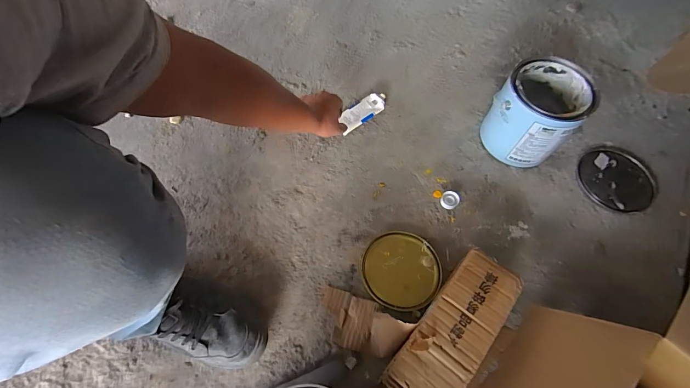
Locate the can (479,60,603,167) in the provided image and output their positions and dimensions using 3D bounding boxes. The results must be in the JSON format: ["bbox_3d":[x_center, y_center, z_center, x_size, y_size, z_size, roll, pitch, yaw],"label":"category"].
[{"bbox_3d":[0.382,-0.160,0.693,0.145,0.161,0.156,-1,64,1],"label":"can"}]

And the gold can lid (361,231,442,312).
[{"bbox_3d":[0.103,0.139,0.620,0.136,0.016,0.140,-1,64,1],"label":"gold can lid"}]

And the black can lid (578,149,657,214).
[{"bbox_3d":[0.576,-0.031,0.710,0.151,0.009,0.147,-1,64,1],"label":"black can lid"}]

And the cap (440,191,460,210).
[{"bbox_3d":[0.211,0.014,0.684,0.036,0.015,0.034,-1,64,1],"label":"cap"}]

